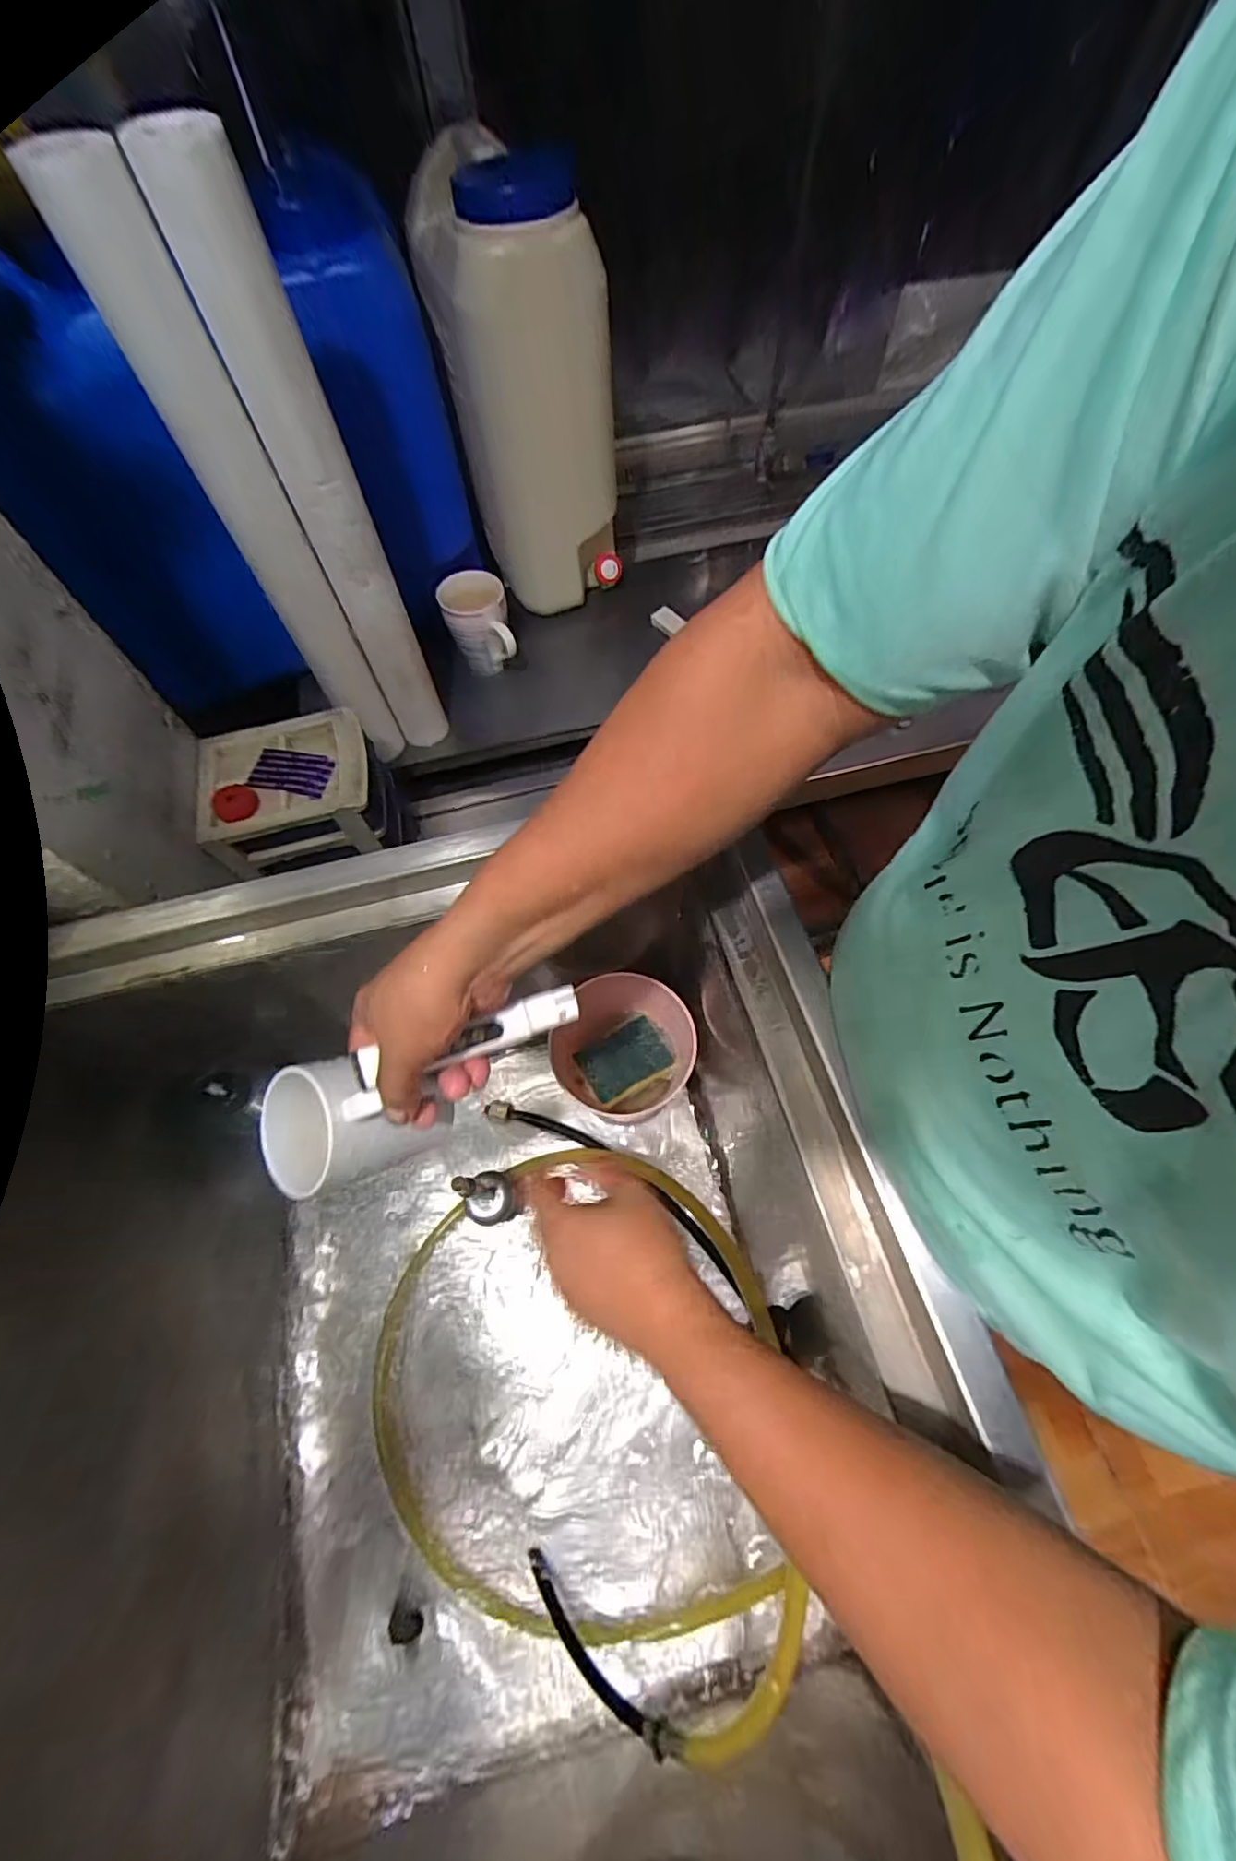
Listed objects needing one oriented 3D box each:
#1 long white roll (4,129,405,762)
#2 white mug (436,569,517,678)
[{"bbox_3d":[-0.321,-0.354,0.580,0.060,0.498,0.054,-29,66,-12],"label":"long white roll"},{"bbox_3d":[-0.189,-0.411,0.828,0.087,0.108,0.091,-12,64,-4],"label":"white mug"}]

